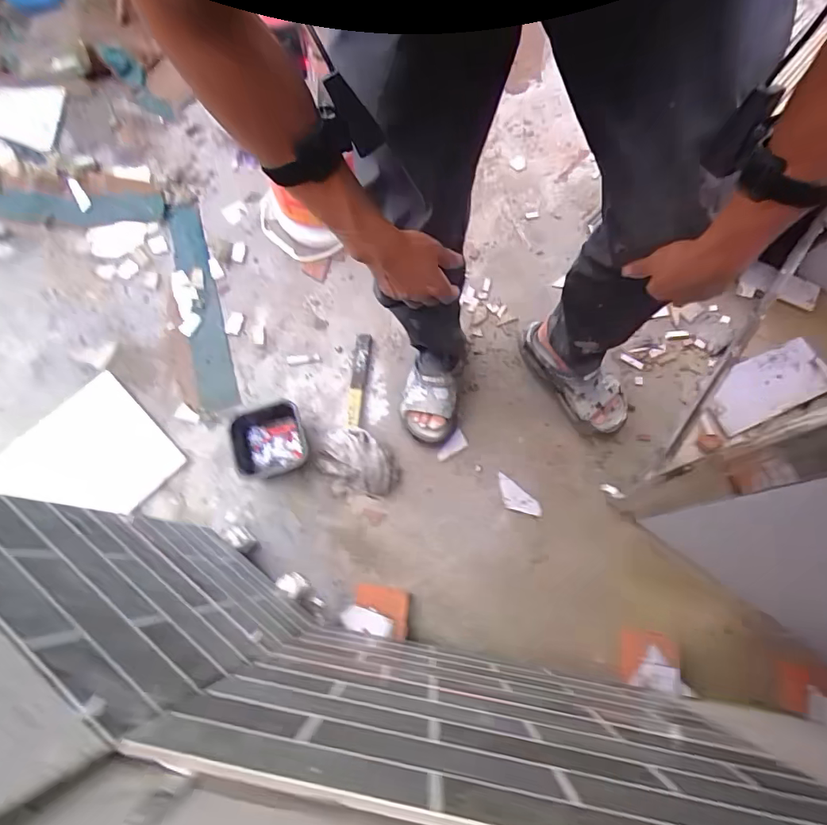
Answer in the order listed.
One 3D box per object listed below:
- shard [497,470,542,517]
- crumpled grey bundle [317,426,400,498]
[{"bbox_3d":[0.230,0.196,1.071,0.121,0.011,0.051,39,78,14],"label":"shard"},{"bbox_3d":[-0.126,0.109,1.085,0.187,0.088,0.150,3,72,3],"label":"crumpled grey bundle"}]

